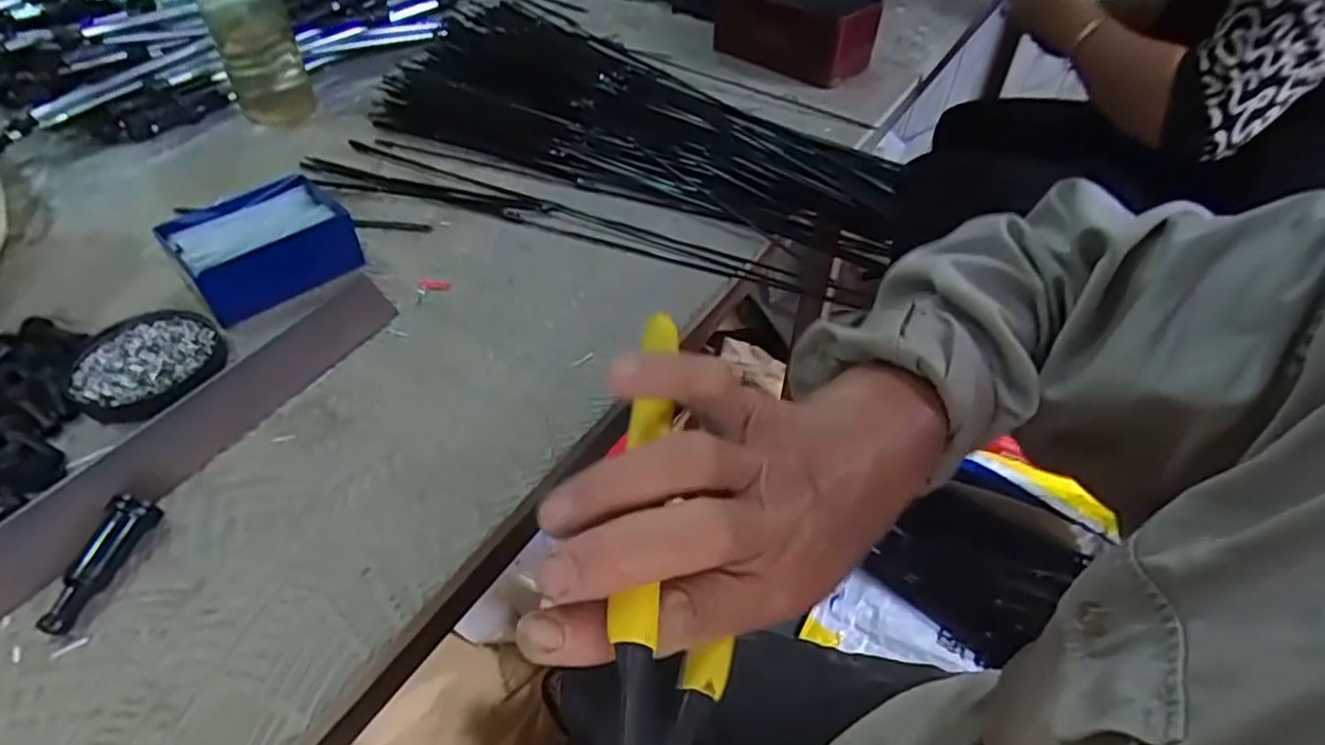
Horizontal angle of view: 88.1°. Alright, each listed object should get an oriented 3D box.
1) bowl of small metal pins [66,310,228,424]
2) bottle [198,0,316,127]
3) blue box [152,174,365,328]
[{"bbox_3d":[-0.324,-0.007,0.435,0.075,0.015,0.083,-7,45,-7],"label":"bowl of small metal pins"},{"bbox_3d":[-0.394,-0.340,0.640,0.065,0.187,0.056,-31,53,-27],"label":"bottle"},{"bbox_3d":[-0.294,-0.092,0.509,0.112,0.044,0.090,-34,54,-29],"label":"blue box"}]

